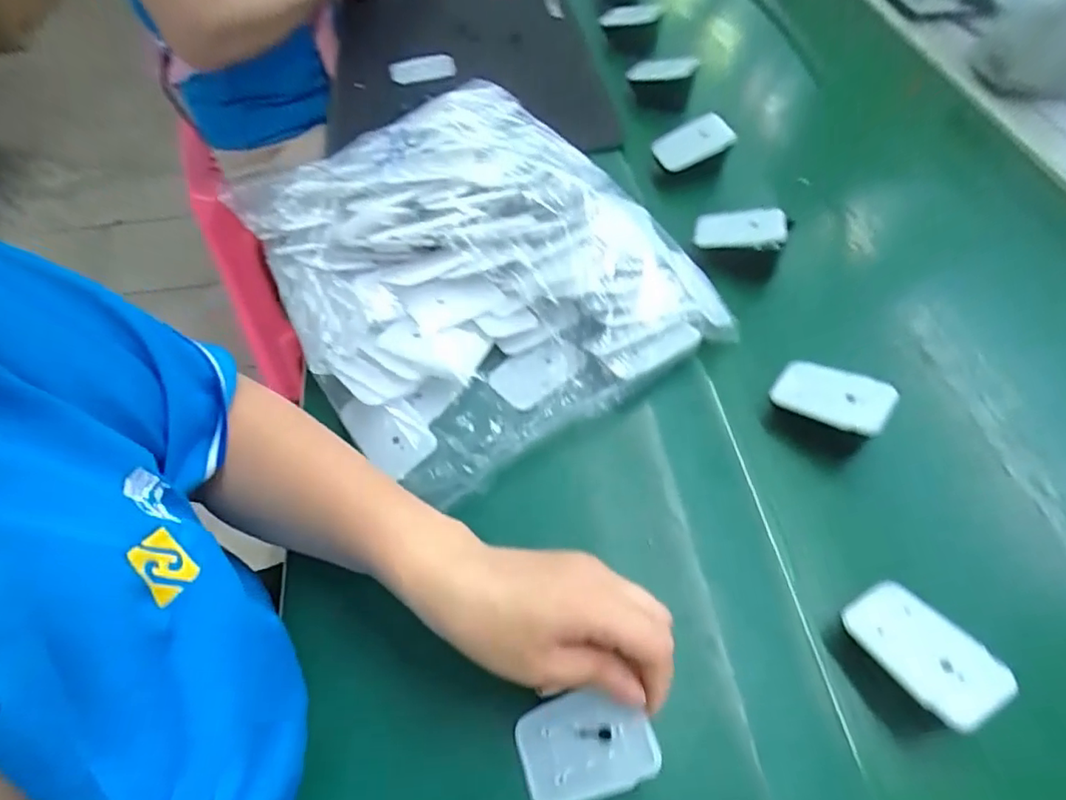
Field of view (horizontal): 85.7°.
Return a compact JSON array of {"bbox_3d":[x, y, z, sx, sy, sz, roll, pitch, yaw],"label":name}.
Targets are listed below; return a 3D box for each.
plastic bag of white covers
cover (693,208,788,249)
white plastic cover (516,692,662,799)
[{"bbox_3d":[-0.050,-0.113,0.441,0.276,0.086,0.319,-29,60,-17],"label":"plastic bag of white covers"},{"bbox_3d":[0.171,-0.141,0.475,0.072,0.008,0.035,1,72,16],"label":"cover"},{"bbox_3d":[0.025,0.169,0.282,0.069,0.004,0.045,-27,57,13],"label":"white plastic cover"}]

